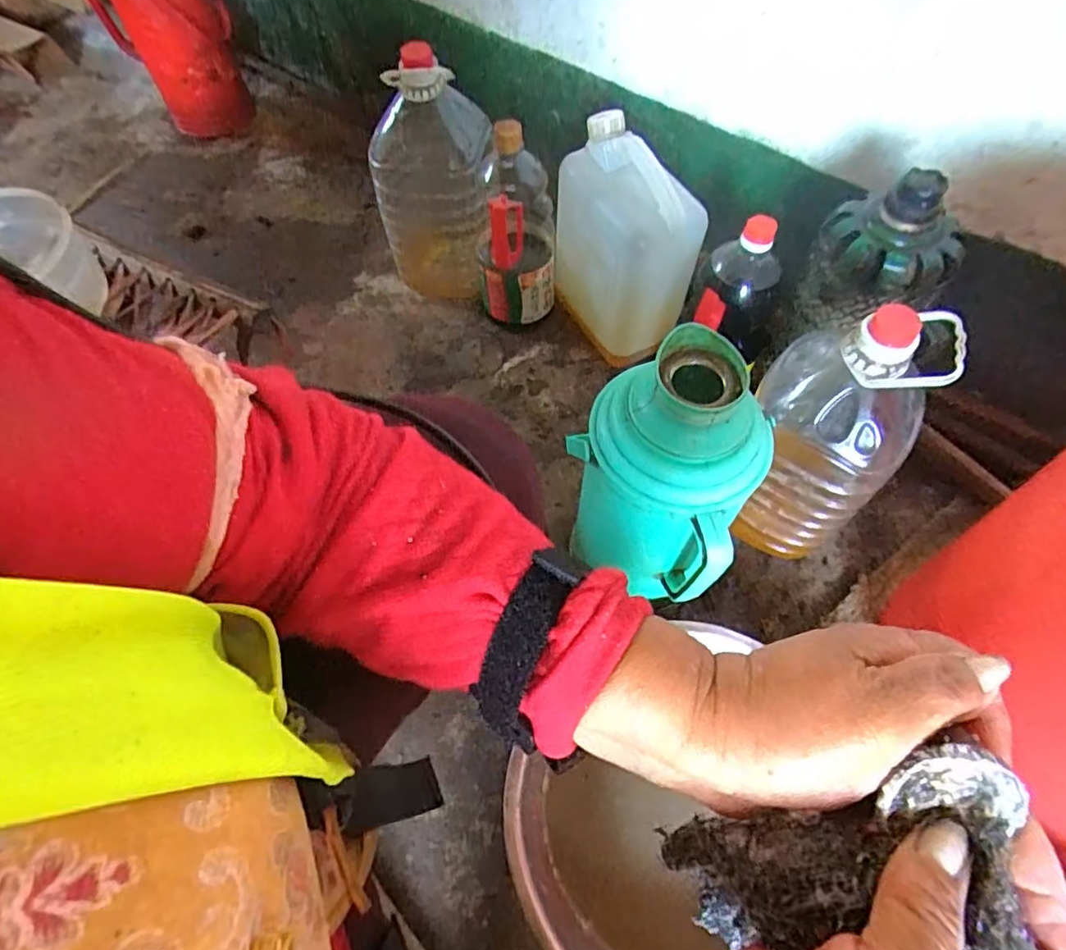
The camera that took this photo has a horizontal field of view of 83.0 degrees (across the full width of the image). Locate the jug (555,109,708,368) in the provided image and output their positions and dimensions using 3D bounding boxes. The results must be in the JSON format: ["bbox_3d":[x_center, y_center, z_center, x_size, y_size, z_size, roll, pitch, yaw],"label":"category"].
[{"bbox_3d":[0.114,-0.302,0.826,0.104,0.267,0.197,-35,66,-17],"label":"jug"}]

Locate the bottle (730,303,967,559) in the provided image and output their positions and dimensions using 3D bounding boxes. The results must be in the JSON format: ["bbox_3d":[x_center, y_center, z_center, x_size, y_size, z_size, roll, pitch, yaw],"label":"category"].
[{"bbox_3d":[0.299,-0.034,0.630,0.146,0.292,0.129,23,64,13],"label":"bottle"}]

